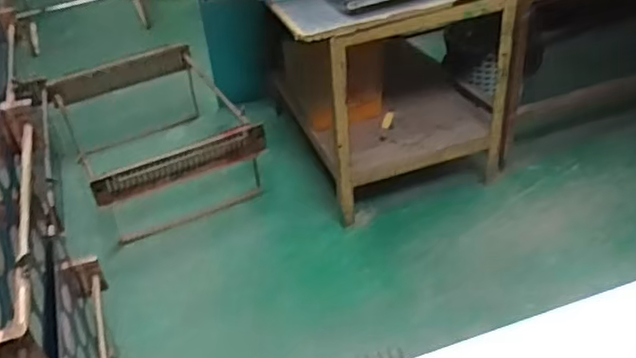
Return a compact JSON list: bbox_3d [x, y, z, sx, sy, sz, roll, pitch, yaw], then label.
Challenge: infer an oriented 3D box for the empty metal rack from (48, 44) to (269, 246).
[{"bbox_3d":[-0.426,-0.101,1.661,0.450,0.240,0.527,-20,39,-17],"label":"empty metal rack"}]

